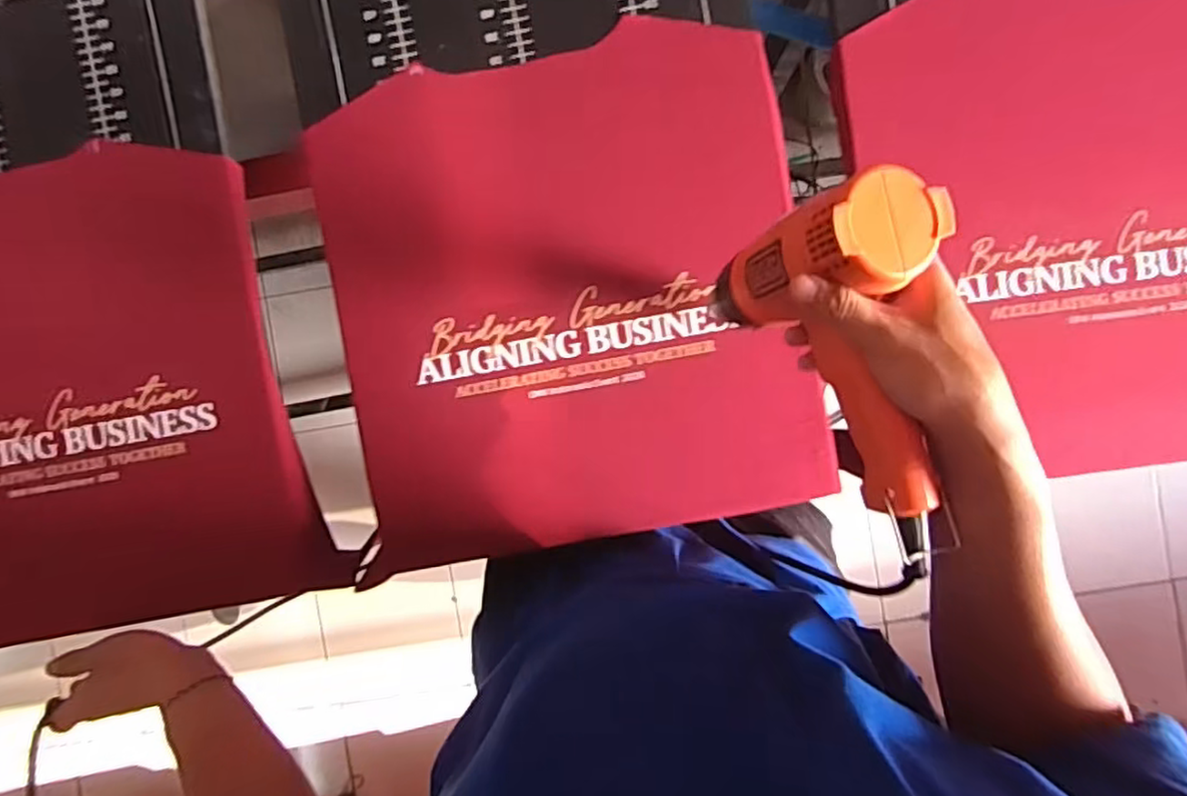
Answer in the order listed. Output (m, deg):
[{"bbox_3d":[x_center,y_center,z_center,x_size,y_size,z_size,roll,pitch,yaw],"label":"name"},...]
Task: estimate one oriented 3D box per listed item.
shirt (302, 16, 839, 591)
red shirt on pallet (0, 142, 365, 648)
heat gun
[{"bbox_3d":[-0.022,-0.081,0.562,0.392,0.014,0.410,-9,90,3],"label":"shirt"},{"bbox_3d":[-0.487,0.004,0.591,0.428,0.044,0.405,-11,90,3],"label":"red shirt on pallet"},{"bbox_3d":[0.155,-0.020,0.407,0.075,0.160,0.180,-20,87,-13],"label":"heat gun"}]

